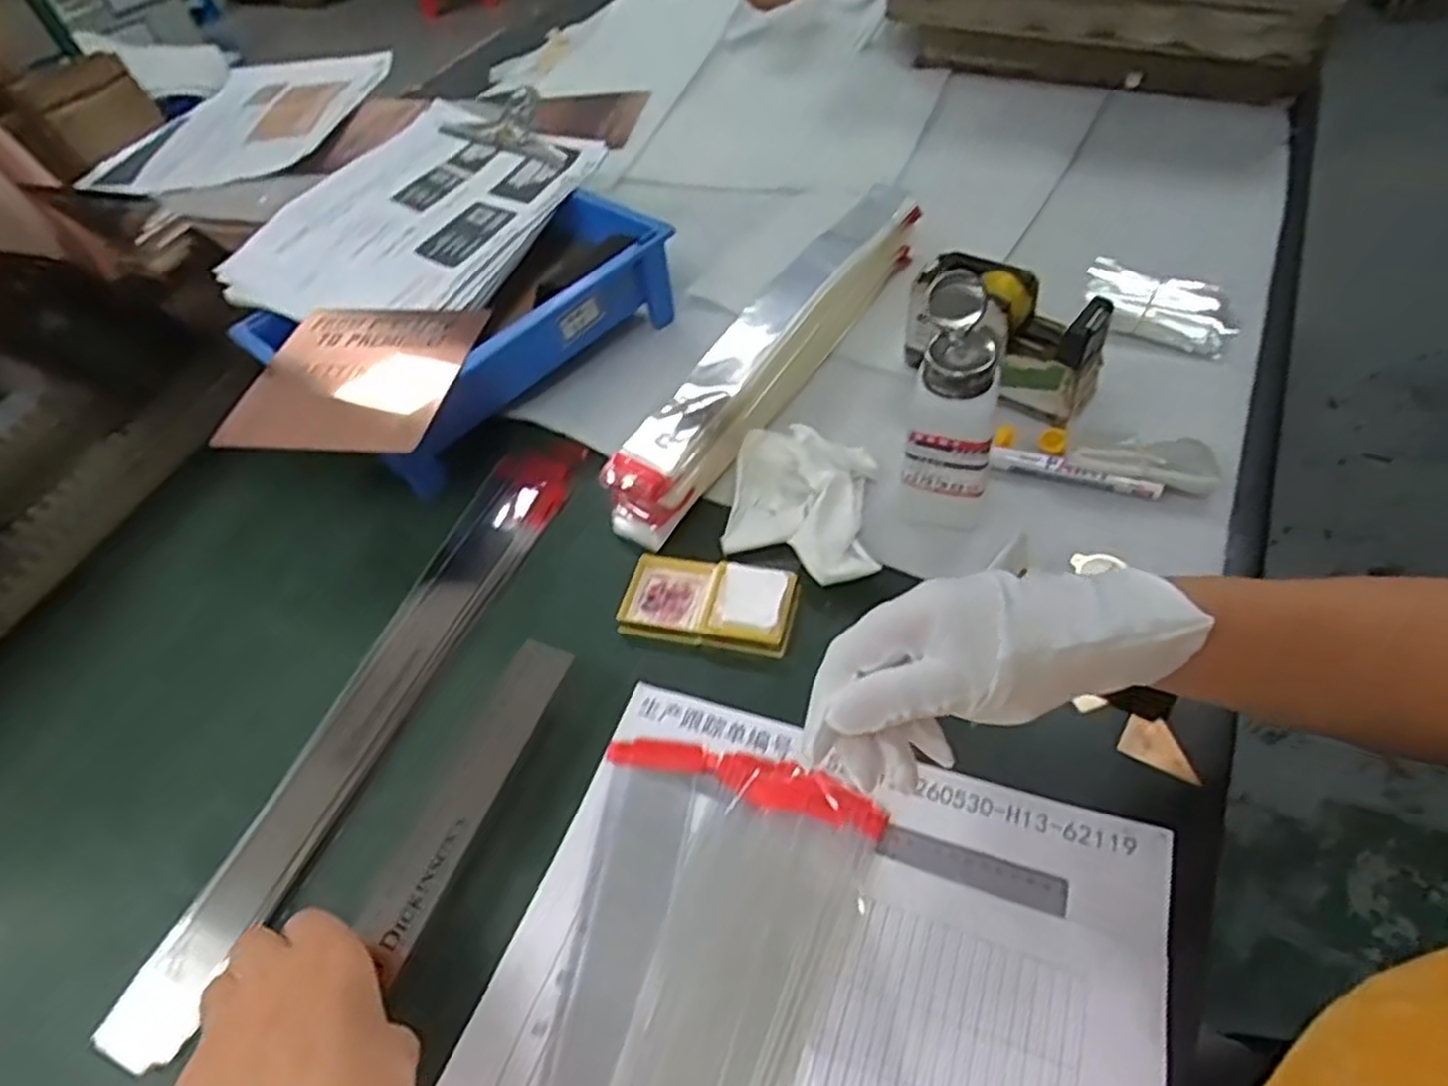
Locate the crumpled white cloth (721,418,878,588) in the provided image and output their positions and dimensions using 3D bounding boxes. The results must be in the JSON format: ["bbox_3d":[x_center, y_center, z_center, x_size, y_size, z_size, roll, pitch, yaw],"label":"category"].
[{"bbox_3d":[0.053,-0.027,0.536,0.097,0.038,0.113,4,52,12],"label":"crumpled white cloth"}]

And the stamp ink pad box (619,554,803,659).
[{"bbox_3d":[-0.011,0.033,0.503,0.110,0.022,0.062,8,53,15],"label":"stamp ink pad box"}]

